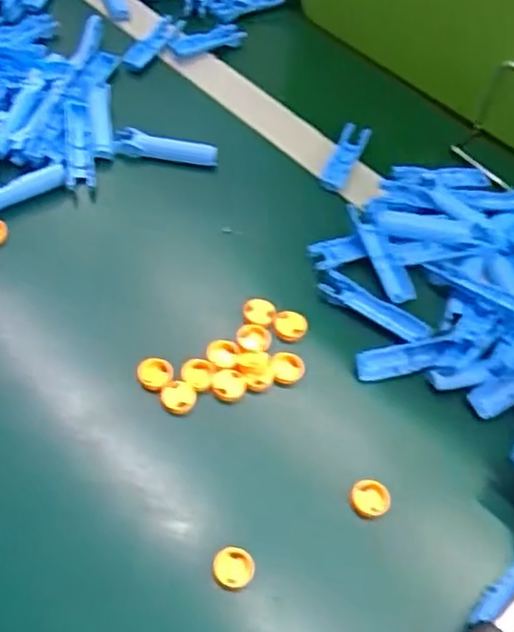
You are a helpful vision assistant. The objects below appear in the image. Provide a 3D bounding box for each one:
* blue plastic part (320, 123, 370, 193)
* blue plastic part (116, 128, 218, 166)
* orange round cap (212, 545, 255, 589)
[{"bbox_3d":[0.070,-0.127,0.552,0.021,0.015,0.084,21,55,9],"label":"blue plastic part"},{"bbox_3d":[-0.071,-0.132,0.536,0.080,0.017,0.017,9,54,1],"label":"blue plastic part"},{"bbox_3d":[-0.012,0.133,0.363,0.021,0.006,0.019,7,53,0],"label":"orange round cap"}]

